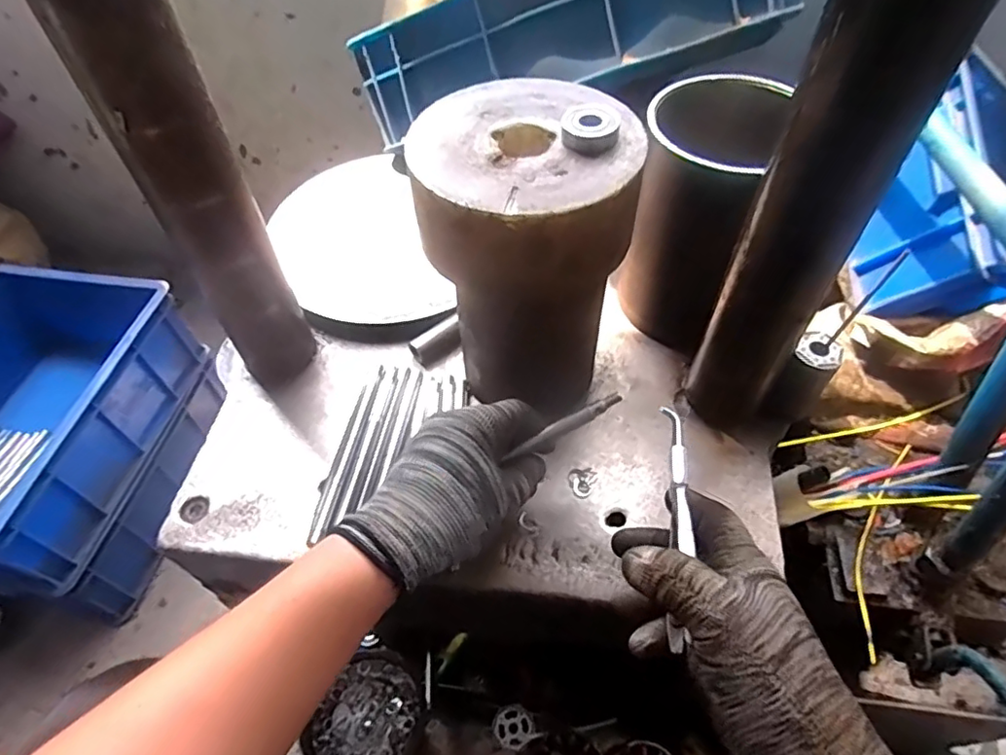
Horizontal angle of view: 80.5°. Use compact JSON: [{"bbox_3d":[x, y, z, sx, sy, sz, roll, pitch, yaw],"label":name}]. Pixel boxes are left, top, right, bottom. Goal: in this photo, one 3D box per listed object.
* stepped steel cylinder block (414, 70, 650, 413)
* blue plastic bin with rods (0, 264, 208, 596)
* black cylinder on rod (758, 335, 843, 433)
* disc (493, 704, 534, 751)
[{"bbox_3d":[0.016,-0.083,0.443,0.141,0.210,0.138,-5,53,-2],"label":"stepped steel cylinder block"},{"bbox_3d":[-0.634,0.034,0.824,0.292,0.167,0.453,9,54,8],"label":"blue plastic bin with rods"},{"bbox_3d":[0.237,0.006,0.473,0.034,0.077,0.043,32,60,23],"label":"black cylinder on rod"},{"bbox_3d":[0.013,0.437,0.744,0.049,0.007,0.049,-1,53,1],"label":"disc"}]

